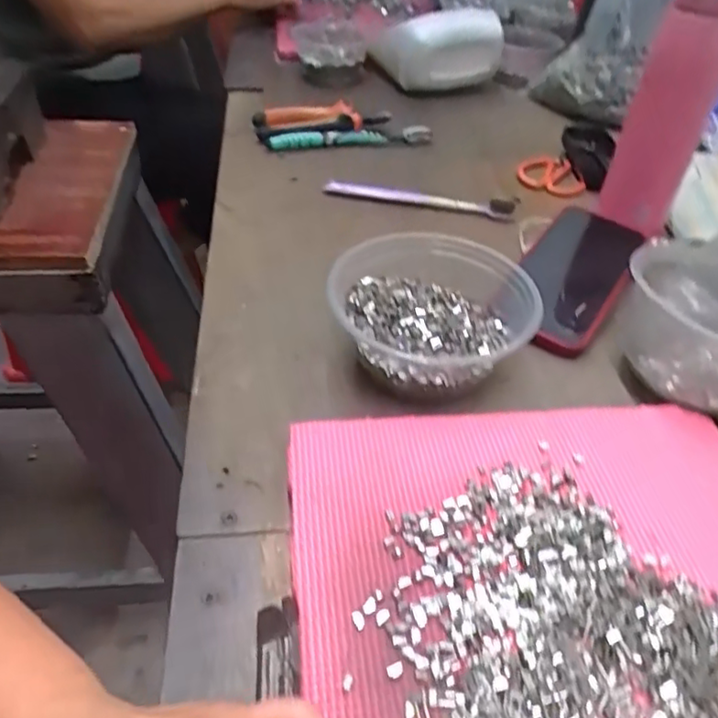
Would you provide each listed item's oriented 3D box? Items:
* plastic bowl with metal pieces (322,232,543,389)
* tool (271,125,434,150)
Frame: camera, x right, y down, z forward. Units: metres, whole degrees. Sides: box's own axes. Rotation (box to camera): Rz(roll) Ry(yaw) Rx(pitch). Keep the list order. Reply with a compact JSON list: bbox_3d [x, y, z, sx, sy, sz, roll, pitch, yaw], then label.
[{"bbox_3d":[0.051,-0.039,0.439,0.132,0.063,0.145,1,43,-1],"label":"plastic bowl with metal pieces"},{"bbox_3d":[-0.009,-0.251,0.707,0.189,0.020,0.027,-3,43,-9],"label":"tool"}]

